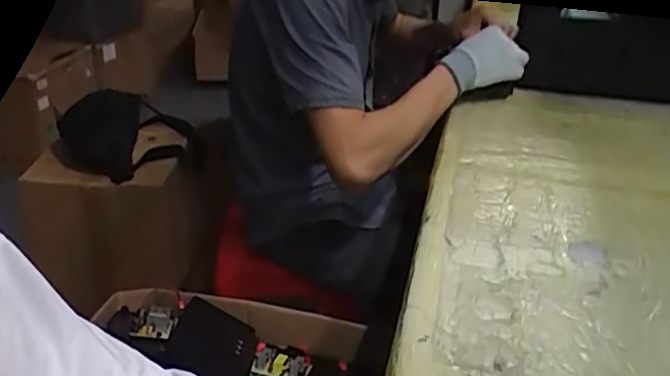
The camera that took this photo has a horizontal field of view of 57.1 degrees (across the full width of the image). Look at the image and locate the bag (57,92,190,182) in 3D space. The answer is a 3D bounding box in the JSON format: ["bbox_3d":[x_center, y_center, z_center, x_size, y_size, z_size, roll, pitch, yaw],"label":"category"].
[{"bbox_3d":[-0.410,-0.121,1.204,0.243,0.104,0.247,-11,32,-21],"label":"bag"}]

